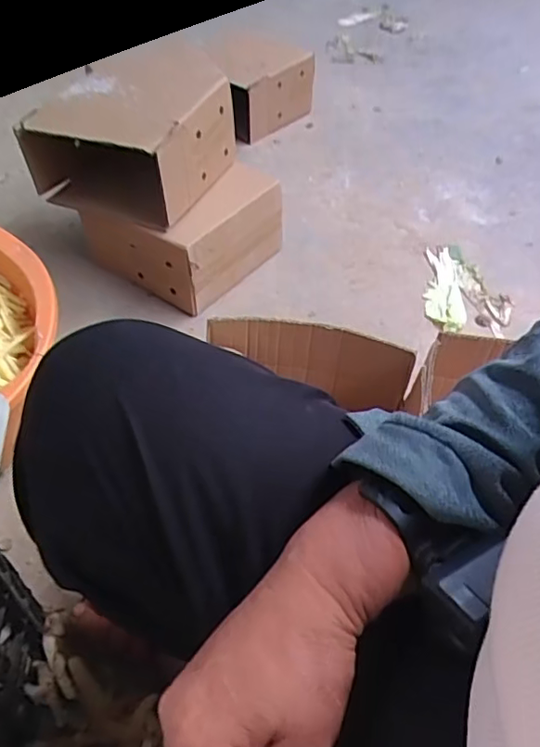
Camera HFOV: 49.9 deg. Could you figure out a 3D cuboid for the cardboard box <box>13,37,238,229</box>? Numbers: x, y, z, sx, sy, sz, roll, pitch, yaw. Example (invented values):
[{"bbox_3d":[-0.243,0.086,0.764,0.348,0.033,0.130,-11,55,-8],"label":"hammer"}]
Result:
[{"bbox_3d":[-0.224,-0.405,1.010,0.273,0.167,0.259,19,49,18],"label":"cardboard box"}]

